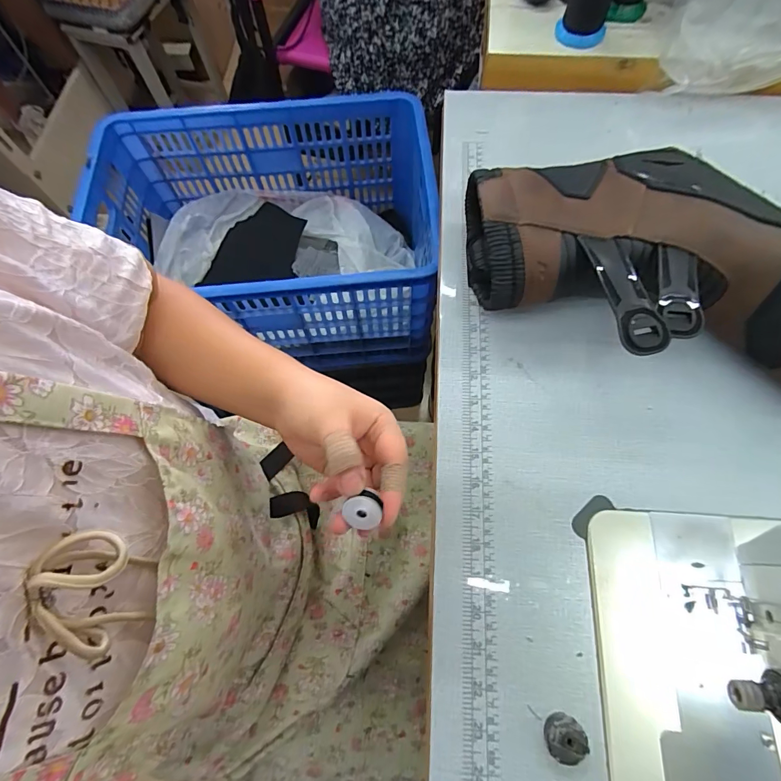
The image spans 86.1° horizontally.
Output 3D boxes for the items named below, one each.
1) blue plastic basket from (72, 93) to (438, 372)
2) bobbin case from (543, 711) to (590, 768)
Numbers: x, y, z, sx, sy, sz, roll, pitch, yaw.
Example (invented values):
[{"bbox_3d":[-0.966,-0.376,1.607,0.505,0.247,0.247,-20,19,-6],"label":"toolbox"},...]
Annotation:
[{"bbox_3d":[-0.228,-0.301,0.815,0.603,0.284,0.378,-7,69,-1],"label":"blue plastic basket"},{"bbox_3d":[0.122,0.243,0.293,0.027,0.018,0.025,-37,72,-12],"label":"bobbin case"}]

